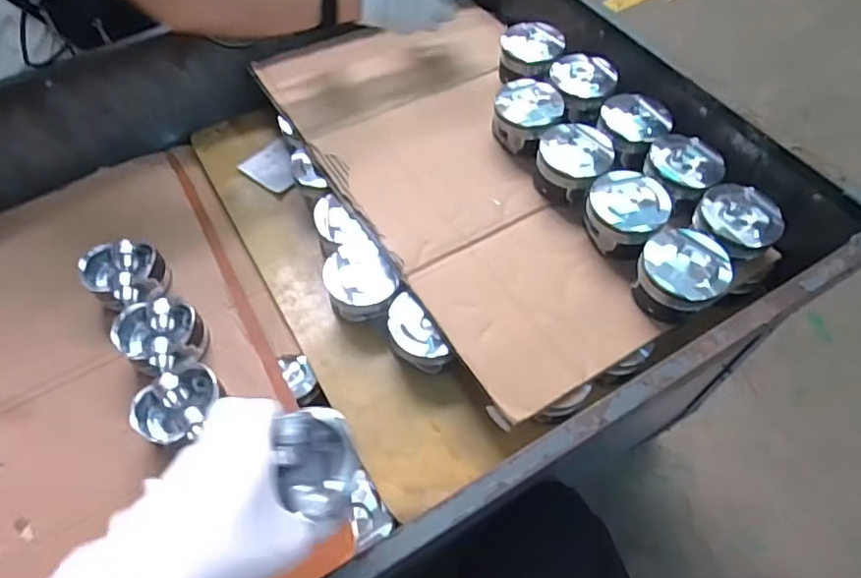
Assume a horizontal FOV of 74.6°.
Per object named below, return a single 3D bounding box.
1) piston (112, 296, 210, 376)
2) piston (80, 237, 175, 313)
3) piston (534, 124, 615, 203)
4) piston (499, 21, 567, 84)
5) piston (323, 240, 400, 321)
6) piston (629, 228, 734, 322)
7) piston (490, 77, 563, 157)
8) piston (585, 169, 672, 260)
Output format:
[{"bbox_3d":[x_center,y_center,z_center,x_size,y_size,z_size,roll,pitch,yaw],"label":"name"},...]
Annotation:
[{"bbox_3d":[-0.295,0.054,0.629,0.082,0.054,0.080,-1,57,2],"label":"piston"},{"bbox_3d":[-0.358,-0.016,0.671,0.081,0.052,0.074,-1,57,2],"label":"piston"},{"bbox_3d":[0.165,-0.146,0.661,0.086,0.044,0.084,11,58,10],"label":"piston"},{"bbox_3d":[0.138,-0.320,0.773,0.087,0.050,0.076,-1,57,2],"label":"piston"},{"bbox_3d":[-0.081,-0.004,0.655,0.075,0.058,0.077,-1,57,2],"label":"piston"},{"bbox_3d":[0.257,-0.015,0.586,0.083,0.050,0.082,-1,57,2],"label":"piston"},{"bbox_3d":[0.120,-0.212,0.703,0.083,0.056,0.076,-1,57,2],"label":"piston"},{"bbox_3d":[0.215,-0.084,0.623,0.082,0.052,0.085,-1,57,2],"label":"piston"}]

